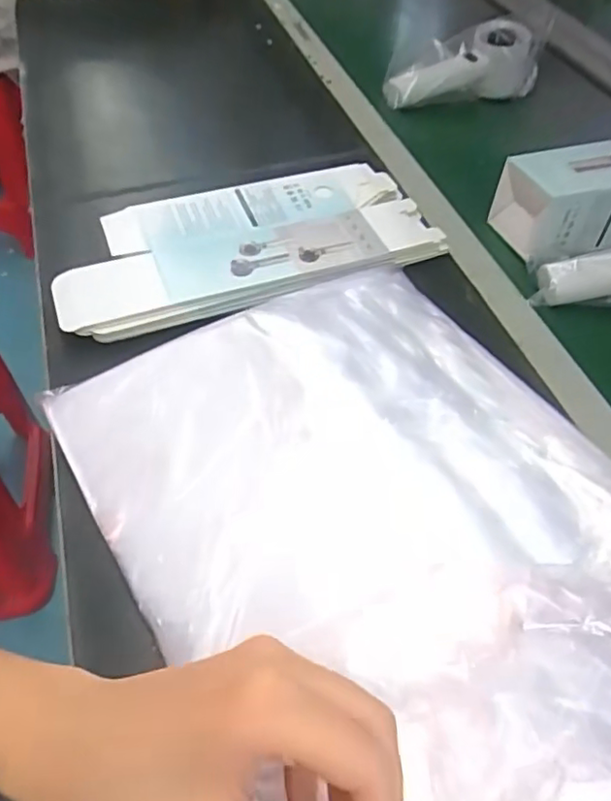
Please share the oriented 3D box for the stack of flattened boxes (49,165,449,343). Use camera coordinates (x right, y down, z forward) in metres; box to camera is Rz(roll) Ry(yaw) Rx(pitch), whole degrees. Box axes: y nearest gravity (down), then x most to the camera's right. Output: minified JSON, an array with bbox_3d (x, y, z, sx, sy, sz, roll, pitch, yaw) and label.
[{"bbox_3d":[-0.043,-0.119,0.464,0.279,0.021,0.131,-15,55,-16],"label":"stack of flattened boxes"}]

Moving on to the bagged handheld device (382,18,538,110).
[{"bbox_3d":[0.170,-0.364,0.664,0.189,0.062,0.053,-16,55,-15],"label":"bagged handheld device"}]

